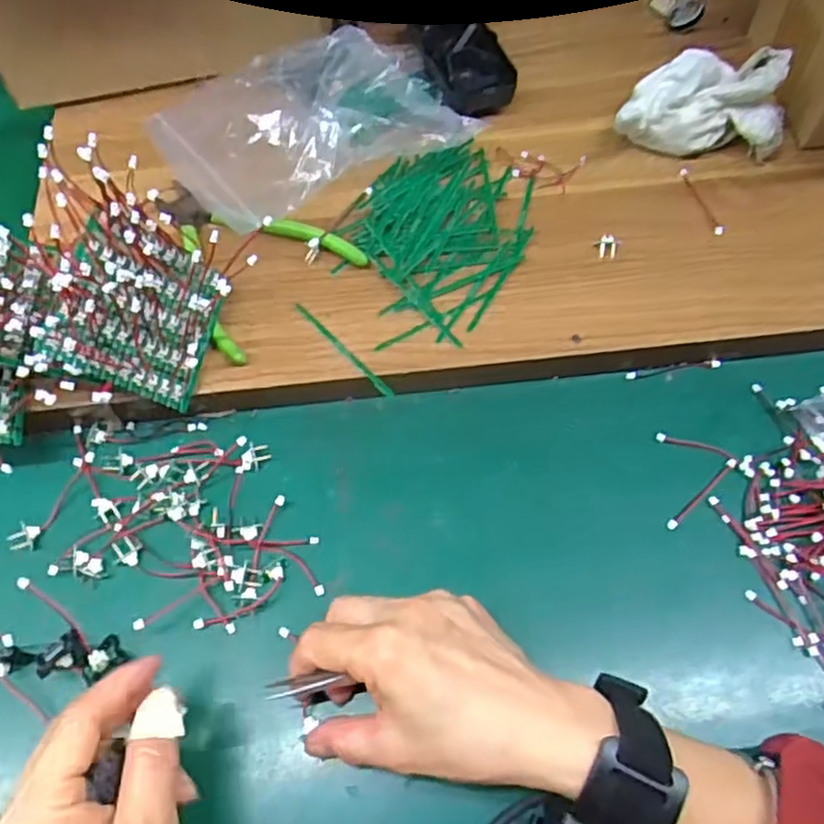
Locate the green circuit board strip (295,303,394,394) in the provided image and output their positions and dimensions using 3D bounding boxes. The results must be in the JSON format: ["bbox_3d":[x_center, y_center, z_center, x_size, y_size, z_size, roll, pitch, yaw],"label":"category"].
[{"bbox_3d":[-0.041,-0.038,0.413,0.005,0.004,0.084,-41,75,-16],"label":"green circuit board strip"}]

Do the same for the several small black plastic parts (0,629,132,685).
[{"bbox_3d":[-0.193,0.123,0.354,0.093,0.016,0.023,1,68,-1],"label":"several small black plastic parts"}]

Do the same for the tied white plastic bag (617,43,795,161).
[{"bbox_3d":[0.188,-0.211,0.464,0.112,0.058,0.075,1,65,1],"label":"tied white plastic bag"}]

